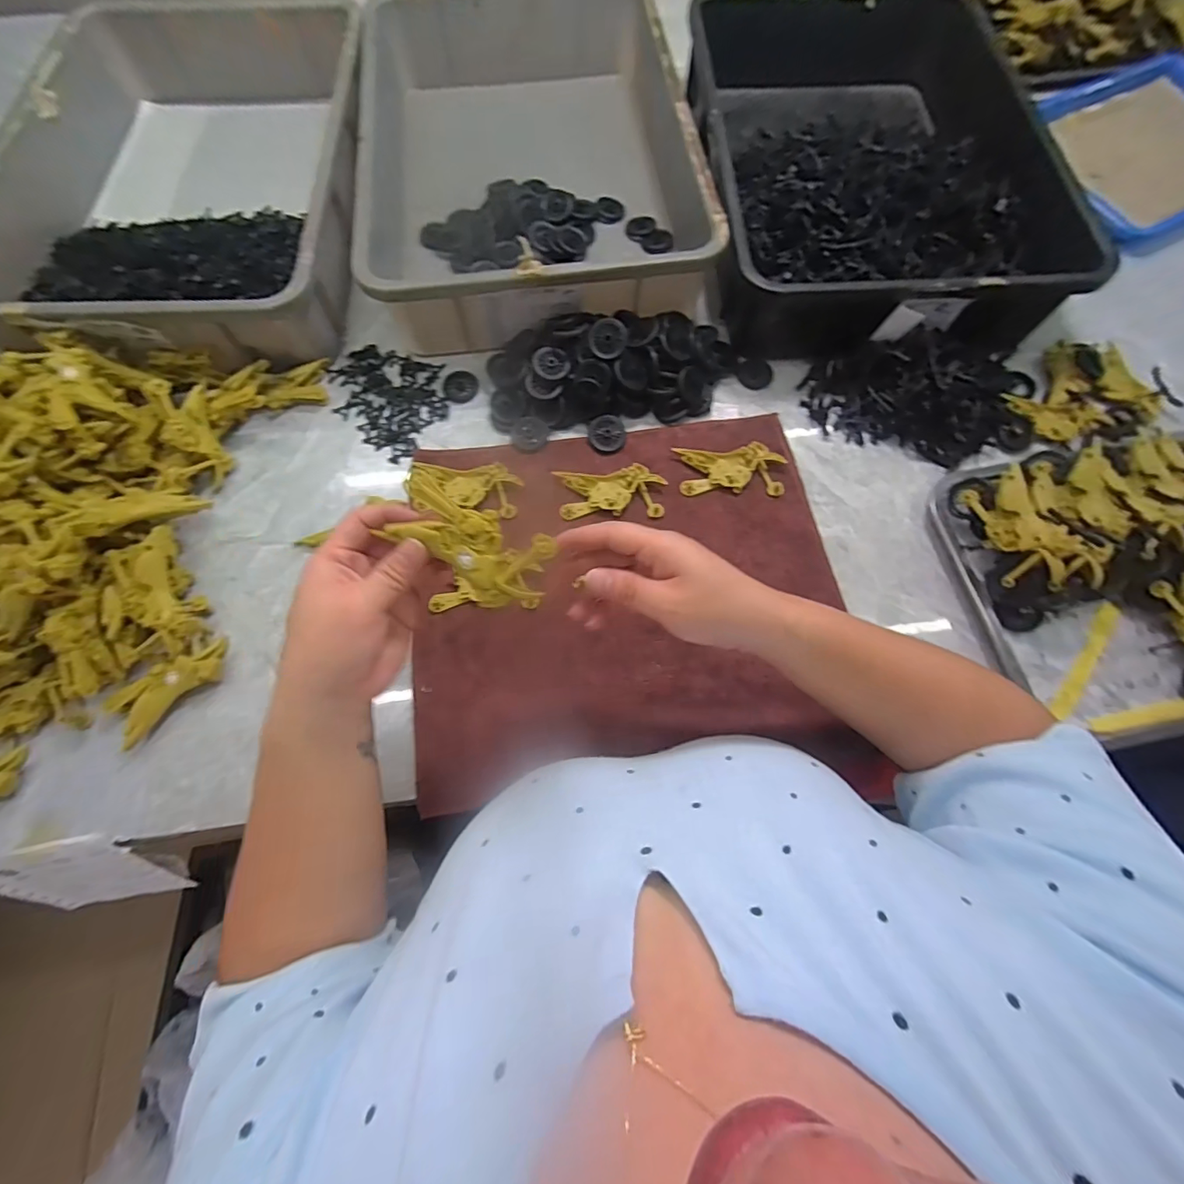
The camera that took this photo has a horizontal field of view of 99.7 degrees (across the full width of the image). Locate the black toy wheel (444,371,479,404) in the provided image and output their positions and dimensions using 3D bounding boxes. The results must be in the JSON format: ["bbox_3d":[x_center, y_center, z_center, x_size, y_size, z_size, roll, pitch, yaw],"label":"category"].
[{"bbox_3d":[-0.141,-0.221,0.537,0.036,0.004,0.043,-1,72,0],"label":"black toy wheel"}]

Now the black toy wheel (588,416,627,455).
[{"bbox_3d":[0.015,-0.161,0.507,0.037,0.004,0.038,0,87,4],"label":"black toy wheel"}]

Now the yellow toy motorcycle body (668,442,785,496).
[{"bbox_3d":[0.137,-0.121,0.494,0.100,0.015,0.051,2,72,1],"label":"yellow toy motorcycle body"}]

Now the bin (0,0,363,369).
[{"bbox_3d":[-0.449,-0.479,0.577,0.361,0.096,0.507,-1,72,0],"label":"bin"}]

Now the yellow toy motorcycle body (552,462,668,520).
[{"bbox_3d":[0.019,-0.097,0.488,0.099,0.011,0.053,-2,72,0],"label":"yellow toy motorcycle body"}]

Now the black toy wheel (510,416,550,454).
[{"bbox_3d":[-0.064,-0.160,0.512,0.038,0.007,0.042,5,72,2],"label":"black toy wheel"}]

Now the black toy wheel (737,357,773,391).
[{"bbox_3d":[0.178,-0.237,0.545,0.034,0.013,0.033,0,72,0],"label":"black toy wheel"}]

